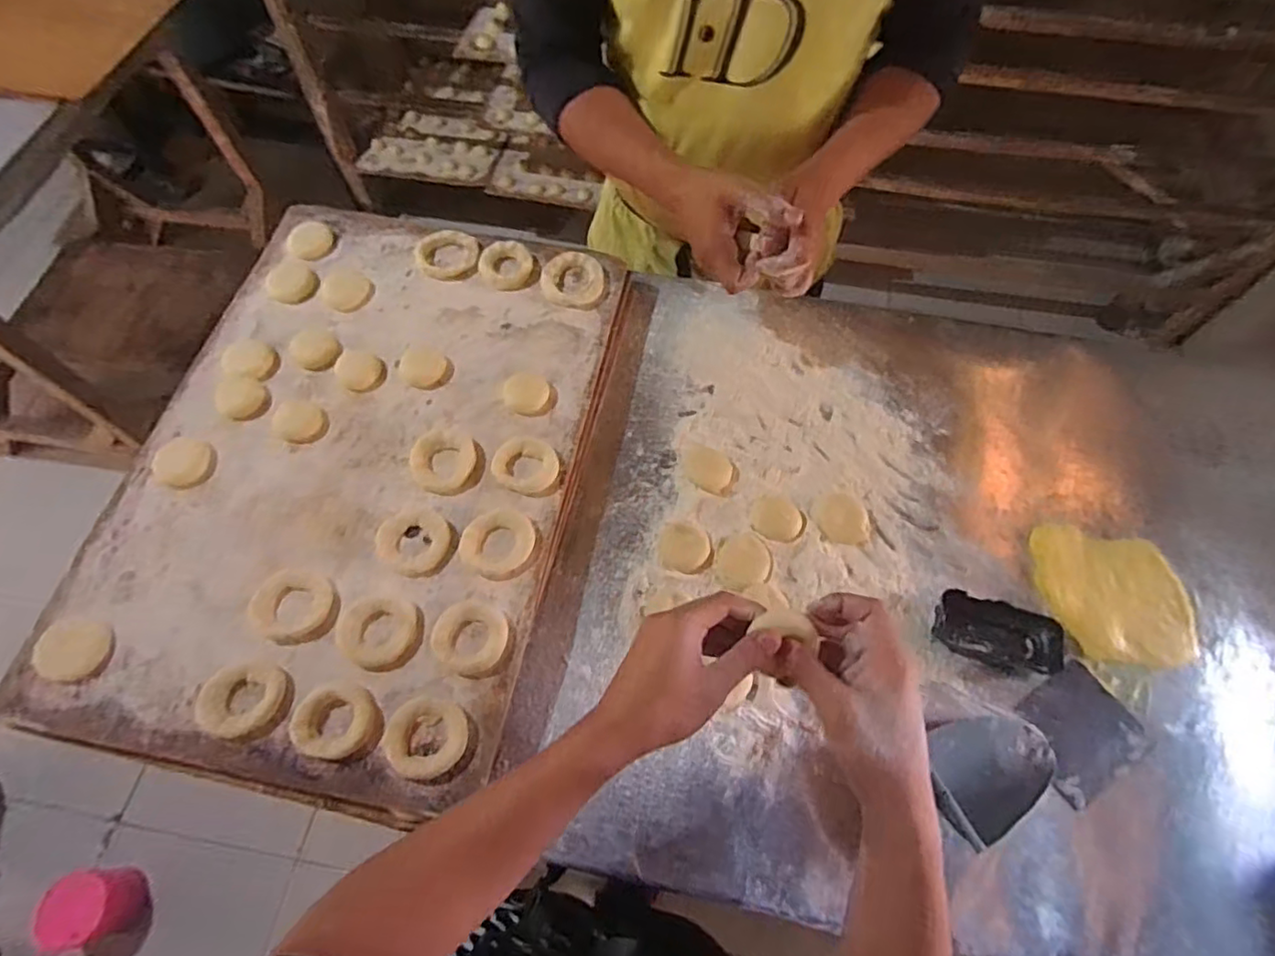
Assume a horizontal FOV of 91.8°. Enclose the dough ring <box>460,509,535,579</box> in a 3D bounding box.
[{"bbox_3d":[-0.129,0.059,0.573,0.062,0.007,0.063,0,64,-1],"label":"dough ring"}]

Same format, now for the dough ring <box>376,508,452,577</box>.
[{"bbox_3d":[-0.209,0.058,0.573,0.068,0.007,0.061,28,67,12],"label":"dough ring"}]

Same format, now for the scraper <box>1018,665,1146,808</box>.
[{"bbox_3d":[0.386,0.222,0.543,0.096,0.005,0.084,-32,67,-14],"label":"scraper"}]

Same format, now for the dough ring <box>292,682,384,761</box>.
[{"bbox_3d":[-0.246,0.199,0.505,0.069,0.013,0.058,0,64,-1],"label":"dough ring"}]

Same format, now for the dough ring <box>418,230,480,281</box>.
[{"bbox_3d":[-0.221,-0.263,0.725,0.072,0.016,0.065,-22,67,-11],"label":"dough ring"}]

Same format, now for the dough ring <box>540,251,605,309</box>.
[{"bbox_3d":[-0.075,-0.229,0.713,0.072,0.014,0.070,0,64,-1],"label":"dough ring"}]

